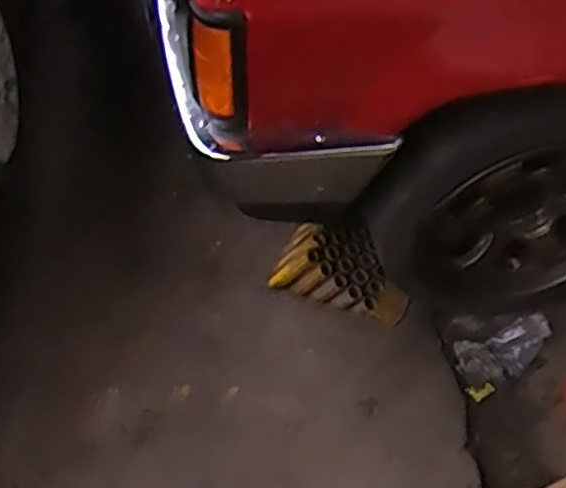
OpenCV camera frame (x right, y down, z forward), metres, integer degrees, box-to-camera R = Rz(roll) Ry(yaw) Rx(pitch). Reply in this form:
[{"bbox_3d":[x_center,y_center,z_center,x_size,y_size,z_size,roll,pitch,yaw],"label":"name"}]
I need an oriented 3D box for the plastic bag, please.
[{"bbox_3d":[0.496,0.233,1.613,0.251,0.047,0.127,-22,54,-20],"label":"plastic bag"}]

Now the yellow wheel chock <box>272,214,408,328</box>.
[{"bbox_3d":[0.147,0.049,1.660,0.318,0.167,0.150,21,52,14],"label":"yellow wheel chock"}]

